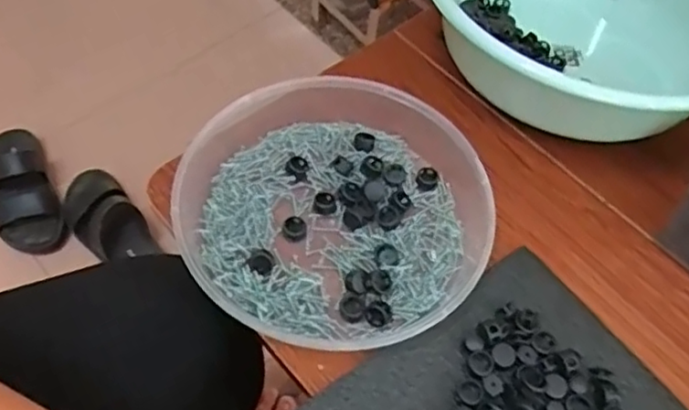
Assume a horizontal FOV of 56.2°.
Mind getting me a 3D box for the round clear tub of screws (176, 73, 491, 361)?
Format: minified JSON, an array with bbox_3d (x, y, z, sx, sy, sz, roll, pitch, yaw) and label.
[{"bbox_3d":[-0.006,-0.001,0.485,0.214,0.055,0.237,-3,57,-5],"label":"round clear tub of screws"}]

